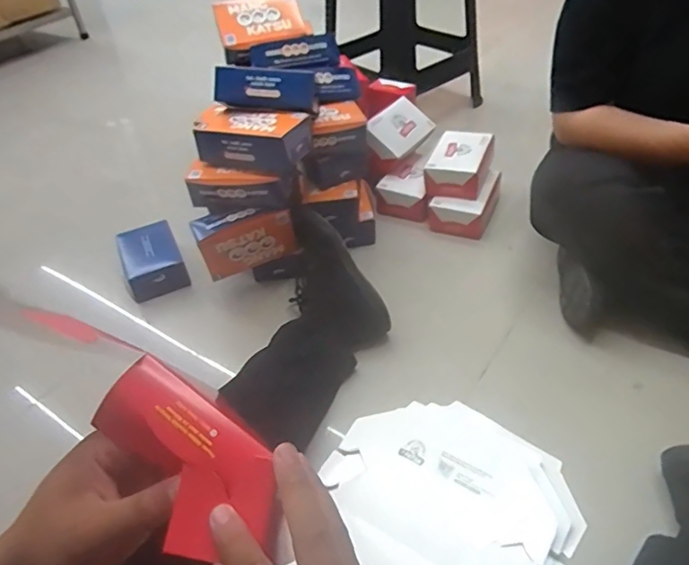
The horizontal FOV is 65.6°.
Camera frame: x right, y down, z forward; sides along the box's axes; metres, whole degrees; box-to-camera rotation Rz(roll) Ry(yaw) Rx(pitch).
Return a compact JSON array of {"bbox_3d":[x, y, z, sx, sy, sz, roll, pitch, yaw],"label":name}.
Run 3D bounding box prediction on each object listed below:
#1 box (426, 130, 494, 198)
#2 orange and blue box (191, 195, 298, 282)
[{"bbox_3d":[0.247,-0.255,1.137,0.120,0.064,0.171,10,45,19],"label":"box"},{"bbox_3d":[-0.181,-0.082,0.981,0.174,0.118,0.057,-22,44,-16],"label":"orange and blue box"}]

